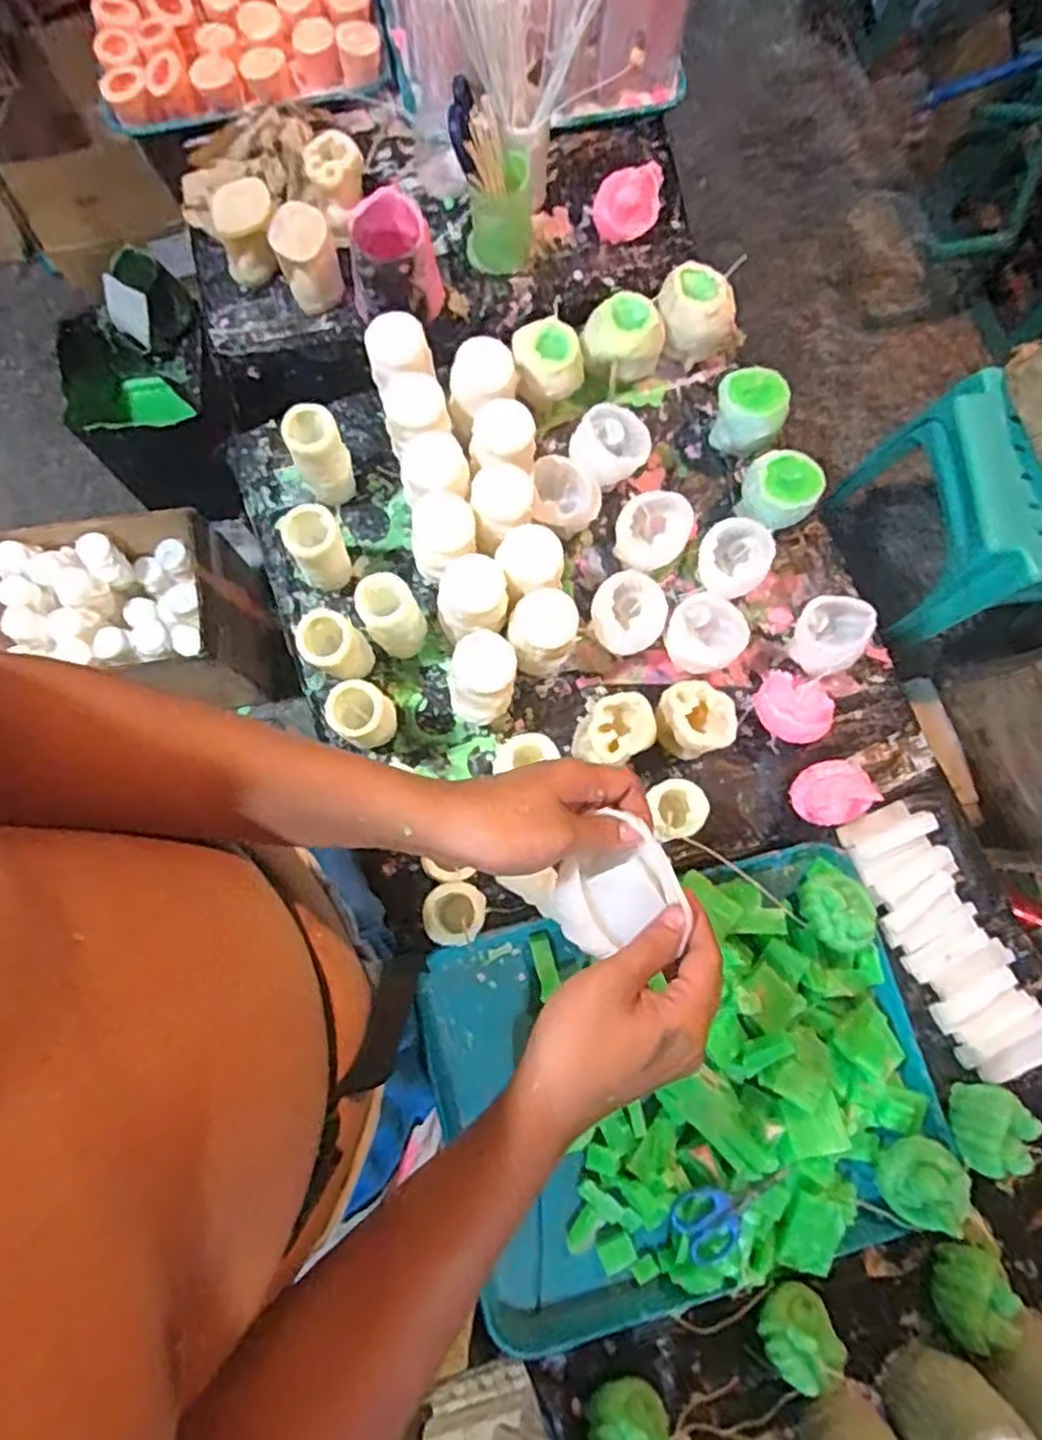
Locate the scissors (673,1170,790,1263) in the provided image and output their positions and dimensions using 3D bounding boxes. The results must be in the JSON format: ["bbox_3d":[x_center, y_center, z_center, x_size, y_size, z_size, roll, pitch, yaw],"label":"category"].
[{"bbox_3d":[0.182,0.418,0.627,0.102,0.014,0.056,-23,80,-6],"label":"scissors"}]

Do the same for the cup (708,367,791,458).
[{"bbox_3d":[0.239,-0.320,0.777,0.066,0.076,0.060,0,78,-1],"label":"cup"}]

